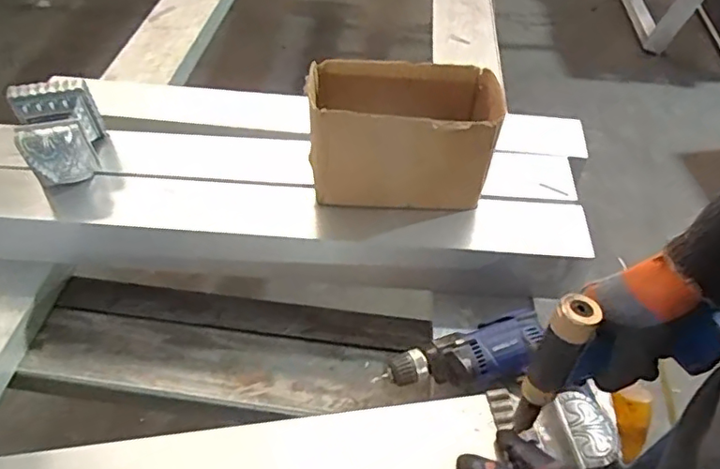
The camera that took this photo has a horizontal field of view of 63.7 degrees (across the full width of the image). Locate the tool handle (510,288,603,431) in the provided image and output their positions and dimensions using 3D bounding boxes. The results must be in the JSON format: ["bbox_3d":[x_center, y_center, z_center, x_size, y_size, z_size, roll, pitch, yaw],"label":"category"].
[{"bbox_3d":[0.165,0.122,0.513,0.032,0.164,0.026,24,41,20],"label":"tool handle"}]

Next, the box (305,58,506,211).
[{"bbox_3d":[0.061,-0.132,0.826,0.257,0.170,0.138,2,48,1],"label":"box"}]

